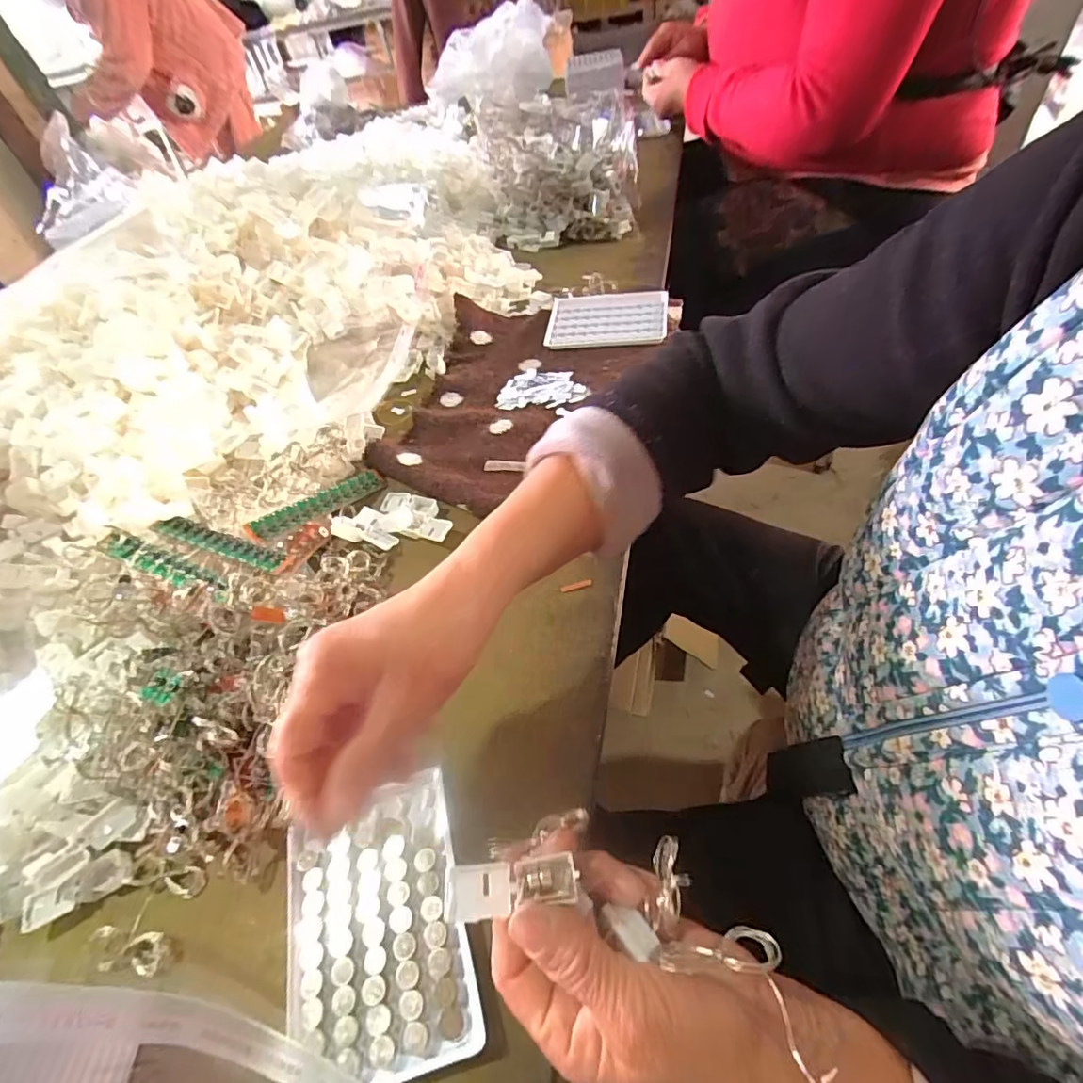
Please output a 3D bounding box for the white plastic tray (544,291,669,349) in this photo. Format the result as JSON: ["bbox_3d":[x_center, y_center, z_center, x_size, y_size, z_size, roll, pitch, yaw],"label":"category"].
[{"bbox_3d":[0.074,-0.256,0.614,0.130,0.014,0.099,0,51,11],"label":"white plastic tray"}]

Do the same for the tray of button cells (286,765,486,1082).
[{"bbox_3d":[-0.086,0.196,0.280,0.089,0.012,0.124,-17,53,-7],"label":"tray of button cells"}]

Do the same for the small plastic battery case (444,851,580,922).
[{"bbox_3d":[-0.013,0.144,0.228,0.055,0.010,0.020,-7,52,-7],"label":"small plastic battery case"}]

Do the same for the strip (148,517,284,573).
[{"bbox_3d":[-0.243,0.000,0.409,0.119,0.005,0.020,15,56,17],"label":"strip"}]

